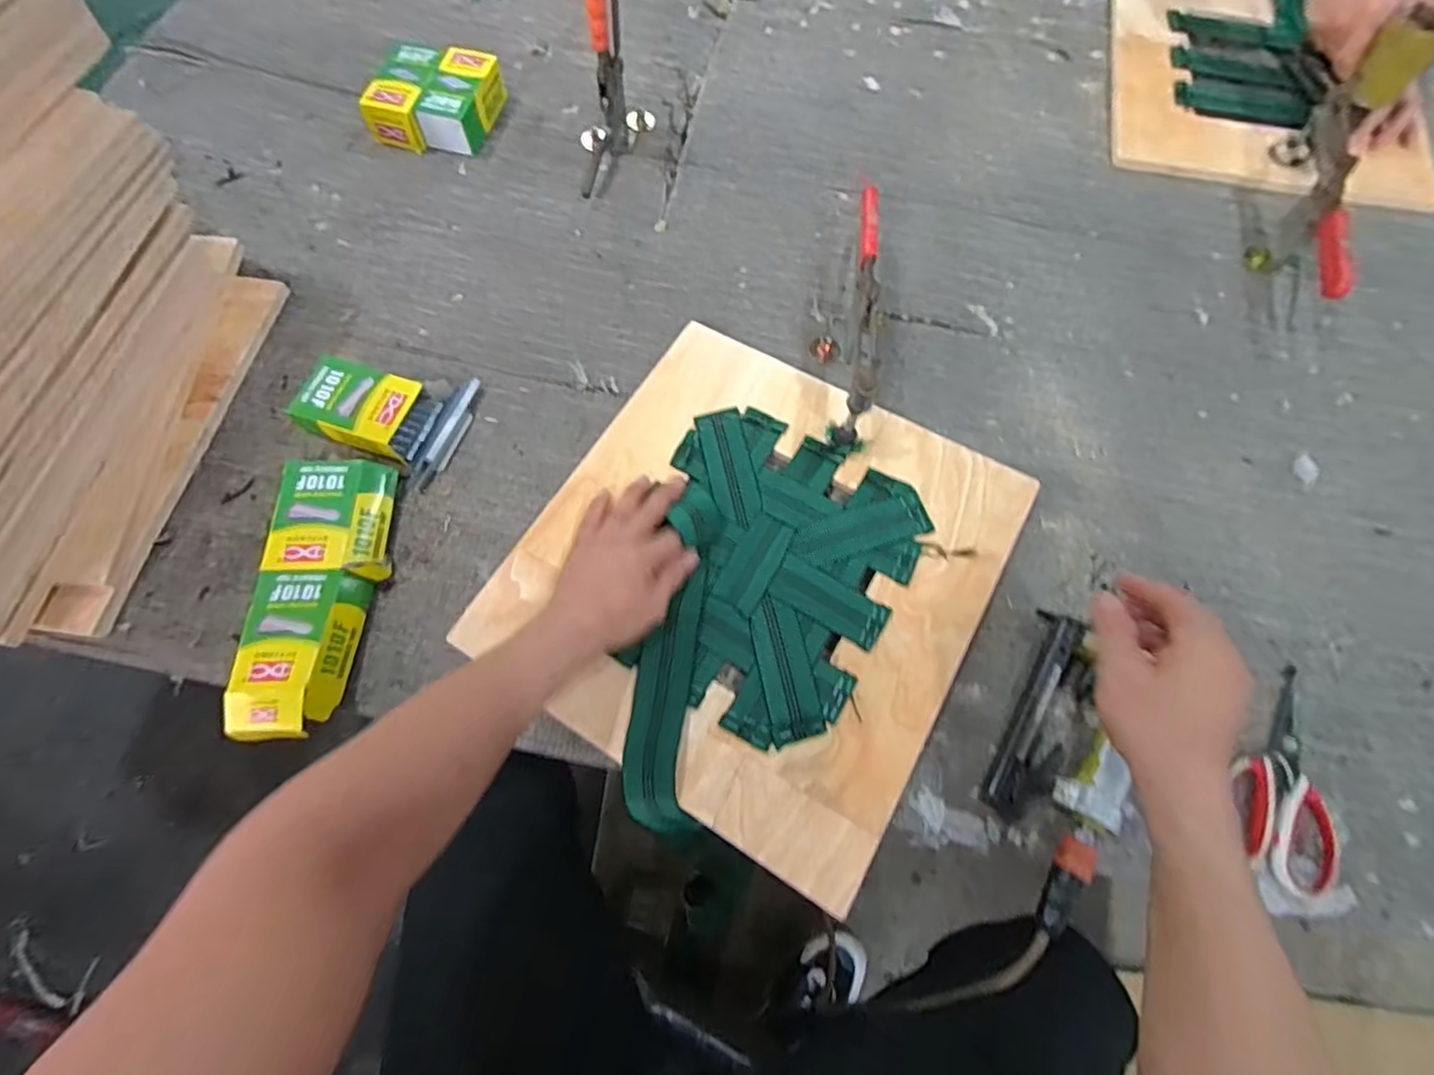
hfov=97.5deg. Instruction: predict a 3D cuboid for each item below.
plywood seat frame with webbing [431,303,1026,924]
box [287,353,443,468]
[{"bbox_3d":[0.035,0.029,0.585,0.395,0.017,0.431,29,71,10],"label":"plywood seat frame with webbing"},{"bbox_3d":[-0.352,-0.130,0.635,0.124,0.034,0.083,17,69,5],"label":"box"}]

